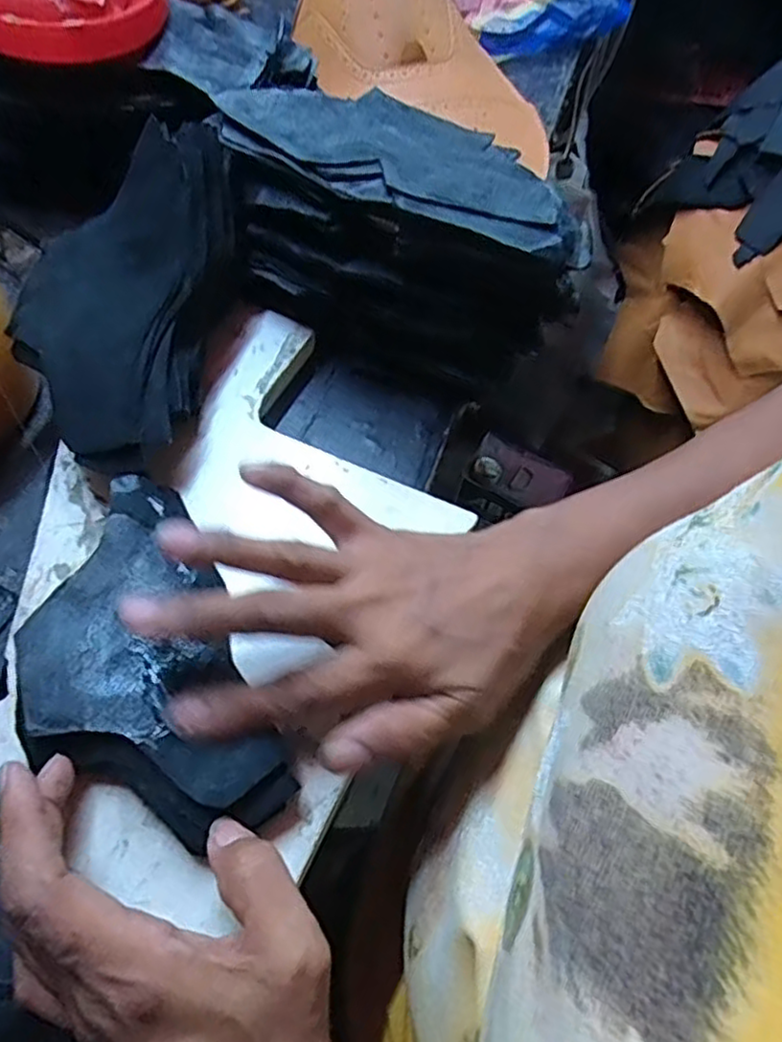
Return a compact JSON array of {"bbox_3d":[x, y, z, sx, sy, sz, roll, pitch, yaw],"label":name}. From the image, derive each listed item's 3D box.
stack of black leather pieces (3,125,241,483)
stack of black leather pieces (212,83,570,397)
[{"bbox_3d":[-0.139,-0.113,0.340,0.094,0.034,0.173,7,79,5],"label":"stack of black leather pieces"},{"bbox_3d":[0.002,-0.163,0.395,0.207,0.112,0.109,22,61,9],"label":"stack of black leather pieces"}]

